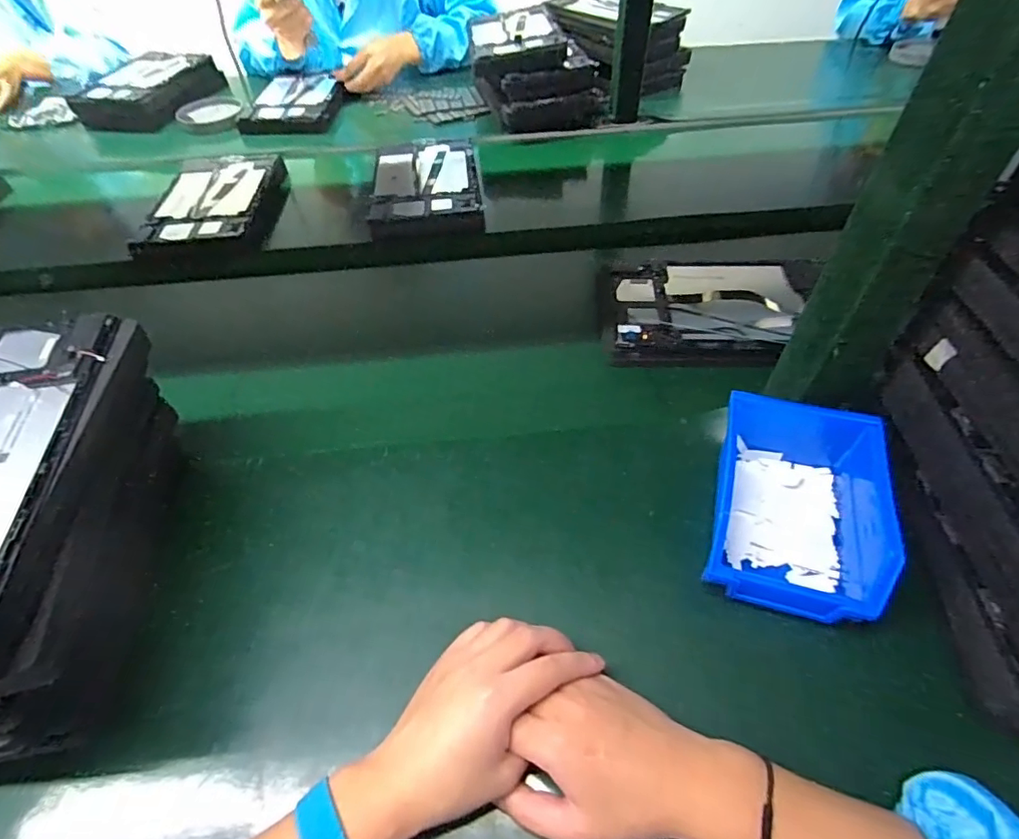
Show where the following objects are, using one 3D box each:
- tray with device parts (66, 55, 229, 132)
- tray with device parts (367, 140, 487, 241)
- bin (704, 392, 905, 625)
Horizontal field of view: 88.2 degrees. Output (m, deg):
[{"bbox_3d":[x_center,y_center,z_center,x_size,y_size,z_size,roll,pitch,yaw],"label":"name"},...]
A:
[{"bbox_3d":[-0.693,-0.657,1.036,0.221,0.050,0.251,7,52,10],"label":"tray with device parts"},{"bbox_3d":[-0.123,-0.356,0.796,0.162,0.034,0.262,-8,51,-2],"label":"tray with device parts"},{"bbox_3d":[0.202,0.061,0.382,0.105,0.070,0.156,13,53,14],"label":"bin"}]

